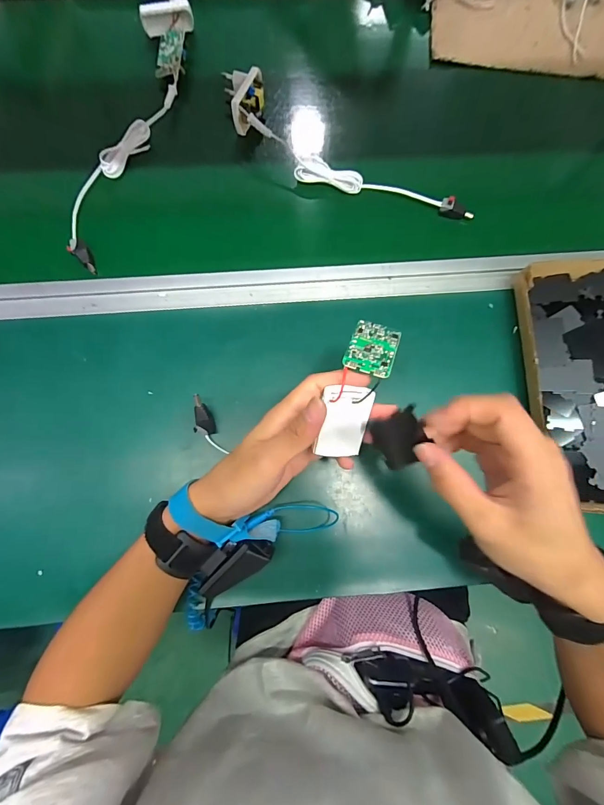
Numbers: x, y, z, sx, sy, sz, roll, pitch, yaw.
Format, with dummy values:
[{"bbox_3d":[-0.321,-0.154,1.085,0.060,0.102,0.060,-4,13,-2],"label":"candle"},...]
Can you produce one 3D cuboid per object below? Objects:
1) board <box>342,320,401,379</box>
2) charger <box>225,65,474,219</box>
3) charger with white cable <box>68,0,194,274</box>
[{"bbox_3d":[0.053,-0.041,0.269,0.035,0.004,0.053,18,53,9],"label":"board"},{"bbox_3d":[0.040,-0.278,0.412,0.321,0.037,0.070,33,81,4],"label":"charger"},{"bbox_3d":[-0.195,-0.324,0.408,0.066,0.021,0.367,13,80,1],"label":"charger with white cable"}]

